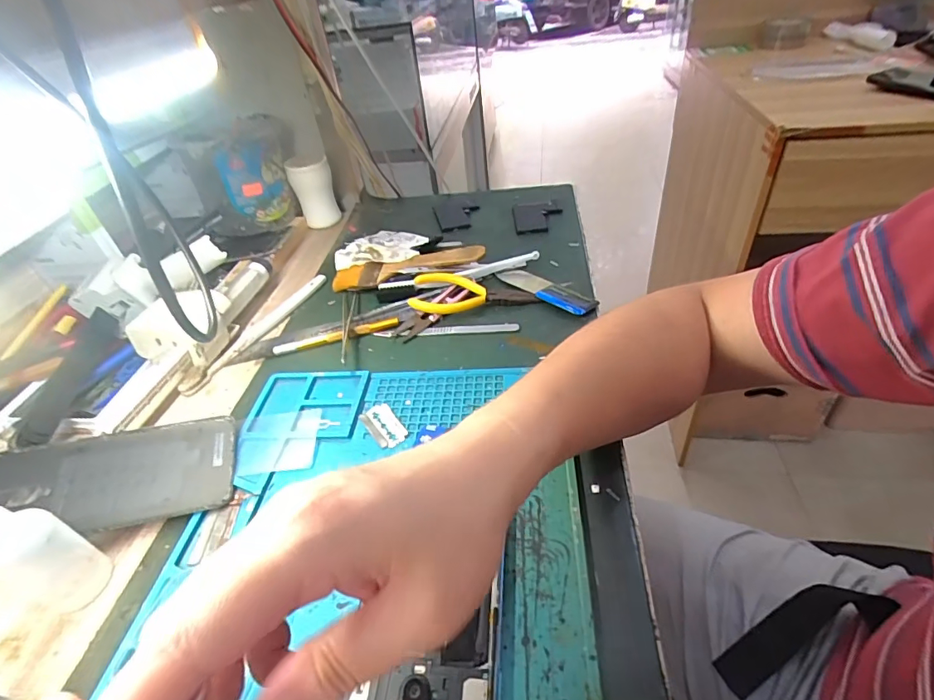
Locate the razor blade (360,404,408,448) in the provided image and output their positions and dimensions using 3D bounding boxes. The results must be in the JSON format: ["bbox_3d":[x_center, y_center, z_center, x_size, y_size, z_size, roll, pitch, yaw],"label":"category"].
[{"bbox_3d":[-0.062,0.056,0.348,0.022,0.004,0.045,-29,45,-23],"label":"razor blade"}]

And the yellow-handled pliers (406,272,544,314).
[{"bbox_3d":[0.006,-0.057,0.457,0.117,0.019,0.049,-4,41,5],"label":"yellow-handled pliers"}]

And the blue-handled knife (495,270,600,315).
[{"bbox_3d":[0.077,-0.062,0.463,0.032,0.006,0.113,-35,47,-28],"label":"blue-handled knife"}]

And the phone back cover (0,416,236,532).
[{"bbox_3d":[-0.245,0.087,0.316,0.160,0.006,0.072,-8,50,-14],"label":"phone back cover"}]

